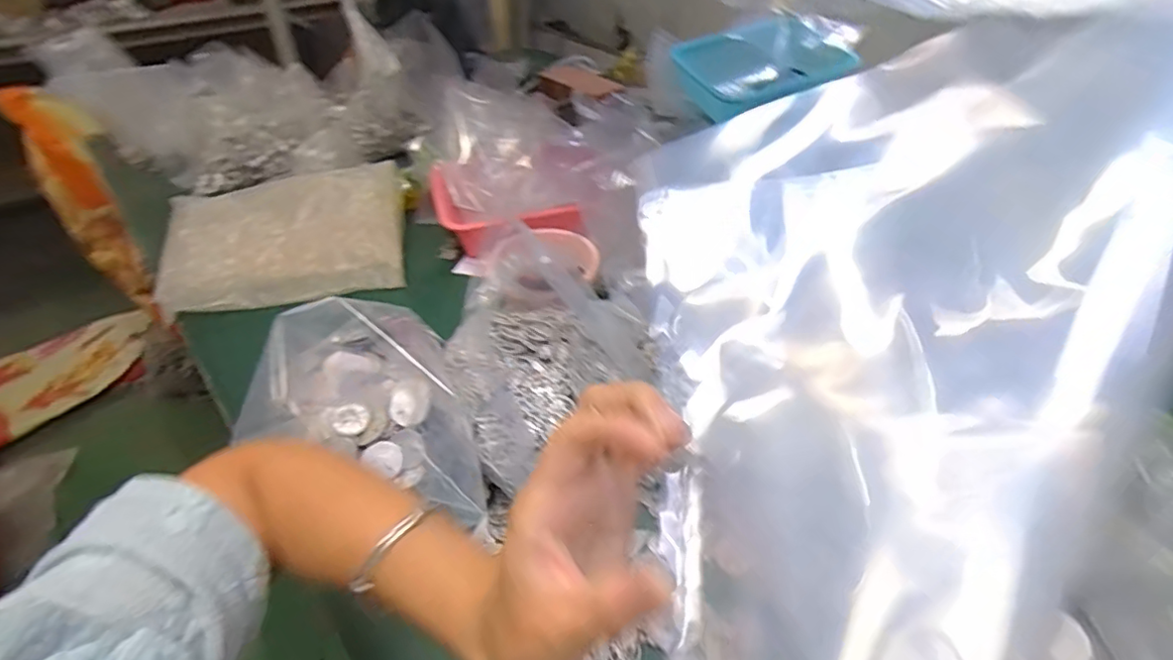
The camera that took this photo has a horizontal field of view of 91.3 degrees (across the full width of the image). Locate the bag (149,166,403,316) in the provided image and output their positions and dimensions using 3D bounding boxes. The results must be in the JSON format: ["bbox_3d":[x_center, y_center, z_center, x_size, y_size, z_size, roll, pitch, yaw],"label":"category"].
[{"bbox_3d":[-0.466,-0.149,0.893,0.355,0.060,0.259,-16,67,-10],"label":"bag"}]

